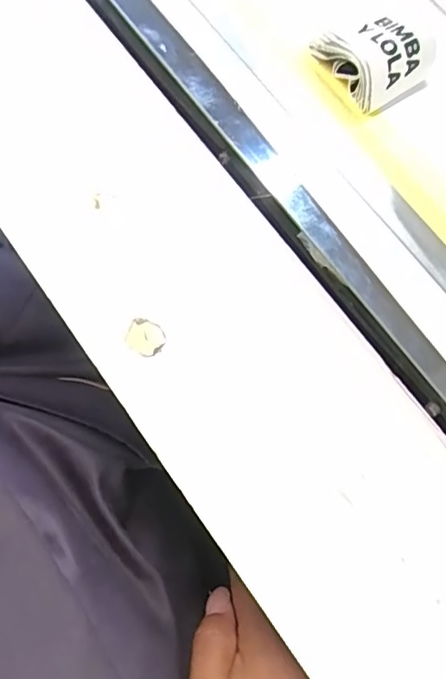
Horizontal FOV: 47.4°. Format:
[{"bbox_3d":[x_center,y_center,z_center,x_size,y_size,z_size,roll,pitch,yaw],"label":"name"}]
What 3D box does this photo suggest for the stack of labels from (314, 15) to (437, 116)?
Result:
[{"bbox_3d":[0.076,-0.145,0.252,0.040,0.026,0.046,-31,77,-11],"label":"stack of labels"}]

